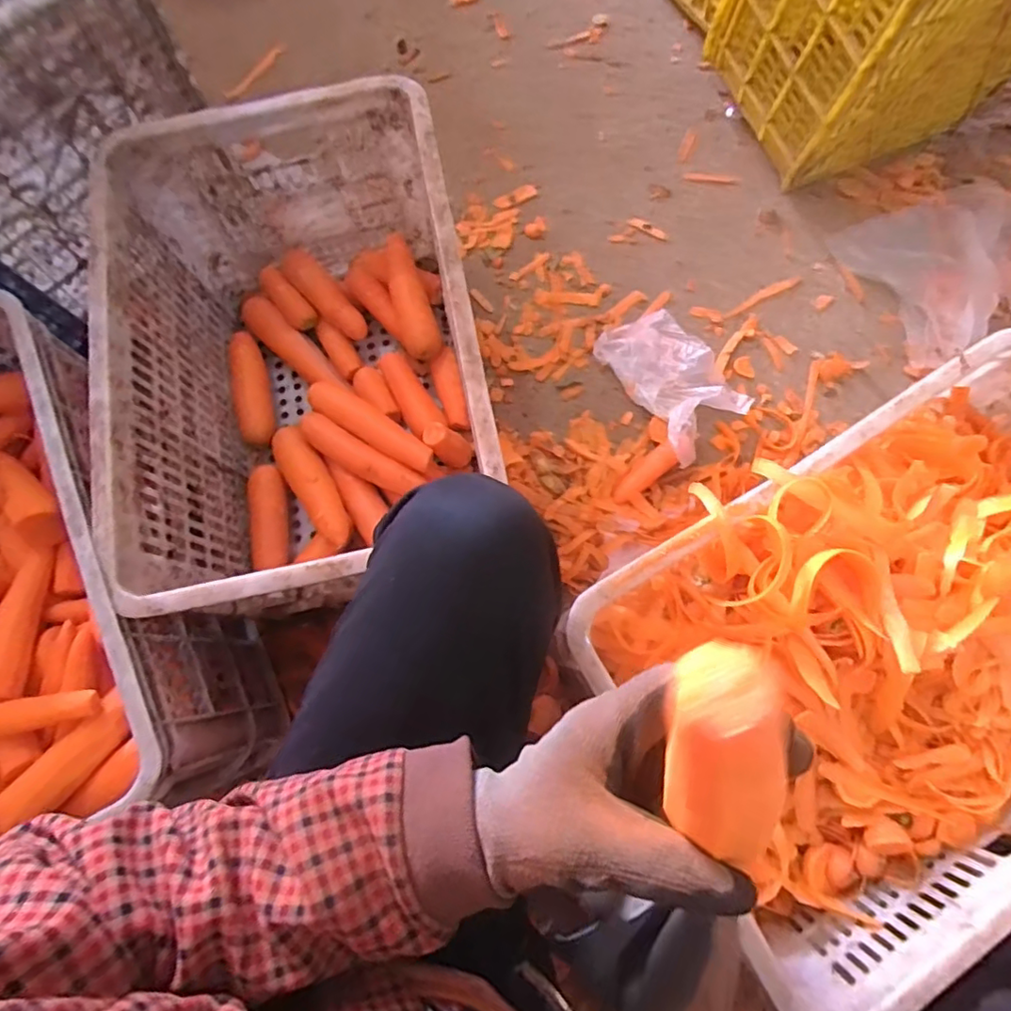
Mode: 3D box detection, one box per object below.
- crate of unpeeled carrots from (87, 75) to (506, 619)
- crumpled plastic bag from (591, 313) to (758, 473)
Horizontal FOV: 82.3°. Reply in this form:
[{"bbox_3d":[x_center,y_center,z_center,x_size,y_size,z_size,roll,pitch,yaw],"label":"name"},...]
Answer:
[{"bbox_3d":[-0.211,-0.149,0.680,0.347,0.282,0.513,-12,76,-1],"label":"crate of unpeeled carrots"},{"bbox_3d":[0.231,-0.174,0.794,0.140,0.047,0.214,-33,77,-6],"label":"crumpled plastic bag"}]

